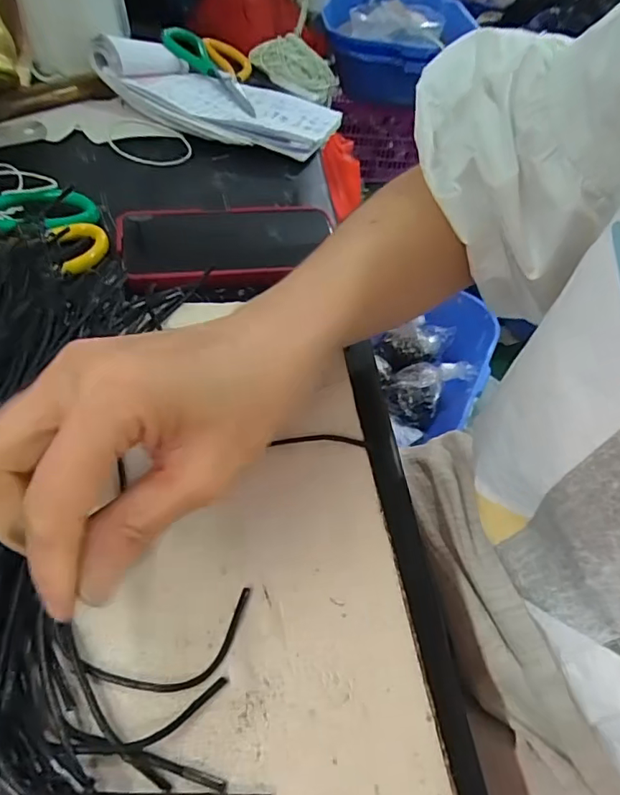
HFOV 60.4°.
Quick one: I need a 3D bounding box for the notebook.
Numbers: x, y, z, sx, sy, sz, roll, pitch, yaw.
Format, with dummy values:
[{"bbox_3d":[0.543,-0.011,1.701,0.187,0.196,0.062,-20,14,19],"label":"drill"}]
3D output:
[{"bbox_3d":[-0.083,-0.307,0.525,0.210,0.060,0.134,15,49,2],"label":"notebook"}]

